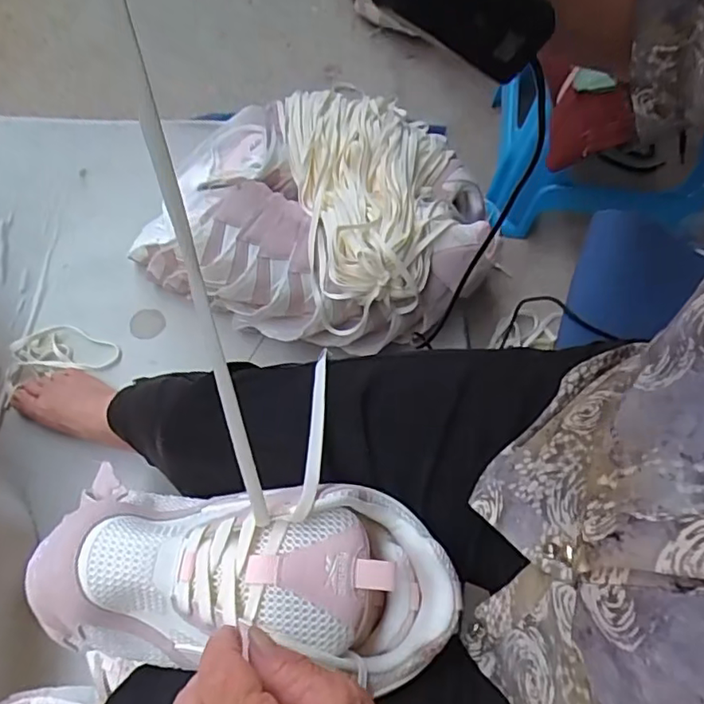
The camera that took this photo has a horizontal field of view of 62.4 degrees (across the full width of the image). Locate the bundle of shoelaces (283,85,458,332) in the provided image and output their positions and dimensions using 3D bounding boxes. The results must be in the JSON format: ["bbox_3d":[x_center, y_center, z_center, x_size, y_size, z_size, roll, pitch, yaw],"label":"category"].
[{"bbox_3d":[0.031,-0.216,0.721,0.201,0.069,0.344,-8,70,-7],"label":"bundle of shoelaces"}]

